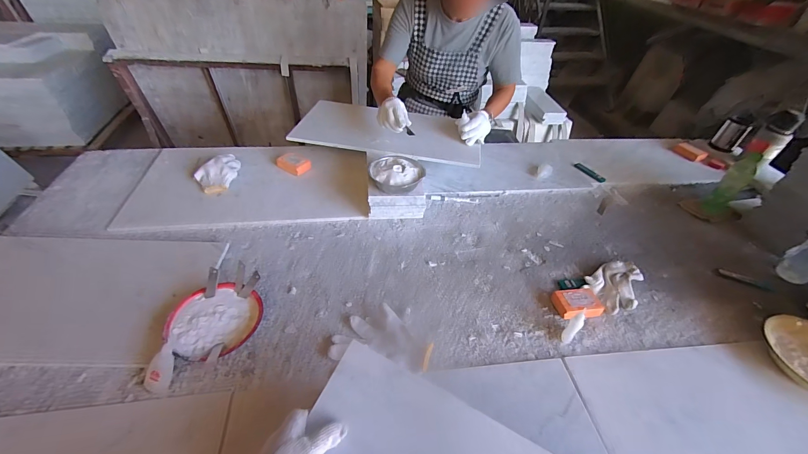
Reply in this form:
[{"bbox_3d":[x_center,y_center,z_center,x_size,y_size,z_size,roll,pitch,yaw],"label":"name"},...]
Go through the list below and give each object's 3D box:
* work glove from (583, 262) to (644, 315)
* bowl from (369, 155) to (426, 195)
[{"bbox_3d":[0.513,0.138,0.823,0.165,0.035,0.111,-22,47,-27],"label":"work glove"},{"bbox_3d":[-0.020,-0.144,0.936,0.133,0.044,0.142,1,43,-1],"label":"bowl"}]

